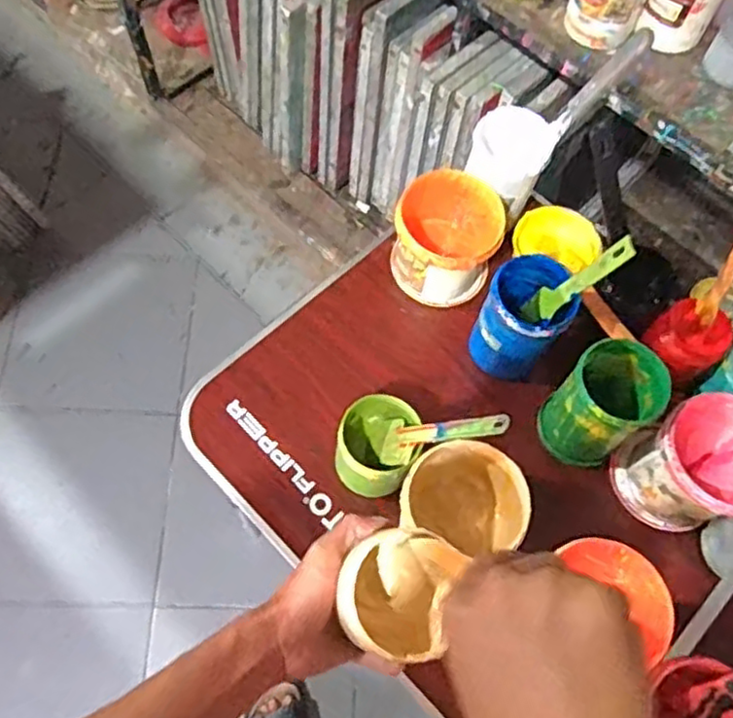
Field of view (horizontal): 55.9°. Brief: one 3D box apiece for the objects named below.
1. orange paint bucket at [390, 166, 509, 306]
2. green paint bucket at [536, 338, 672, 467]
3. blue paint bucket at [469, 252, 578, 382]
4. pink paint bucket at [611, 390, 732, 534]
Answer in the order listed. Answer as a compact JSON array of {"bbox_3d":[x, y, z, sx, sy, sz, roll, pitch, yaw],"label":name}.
[{"bbox_3d":[0.099,-0.145,0.878,0.122,0.131,0.121,1,66,-3],"label":"orange paint bucket"},{"bbox_3d":[0.268,0.053,0.793,0.098,0.131,0.109,42,70,14],"label":"green paint bucket"},{"bbox_3d":[0.187,-0.048,0.834,0.094,0.139,0.107,30,68,10],"label":"blue paint bucket"},{"bbox_3d":[0.375,0.121,0.780,0.126,0.143,0.124,1,66,-3],"label":"pink paint bucket"}]

